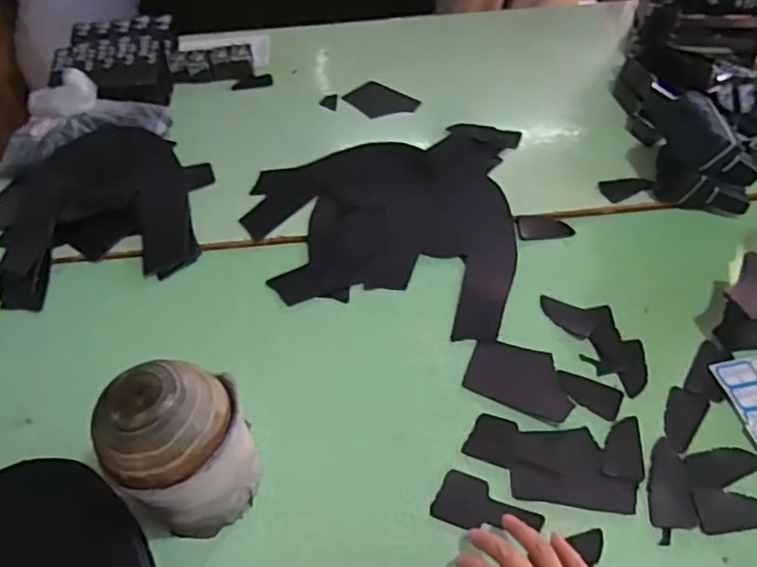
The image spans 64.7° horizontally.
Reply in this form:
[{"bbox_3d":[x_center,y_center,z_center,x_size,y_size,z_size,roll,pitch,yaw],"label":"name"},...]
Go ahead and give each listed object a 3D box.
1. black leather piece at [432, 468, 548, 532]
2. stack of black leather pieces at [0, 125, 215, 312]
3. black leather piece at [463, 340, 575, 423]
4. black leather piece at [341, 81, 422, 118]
[{"bbox_3d":[0.096,0.199,0.526,0.091,0.004,0.048,15,51,23],"label":"black leather piece"},{"bbox_3d":[-0.356,-0.102,0.763,0.263,0.038,0.246,-14,51,-10],"label":"stack of black leather pieces"},{"bbox_3d":[0.144,0.095,0.608,0.104,0.004,0.073,16,51,17],"label":"black leather piece"},{"bbox_3d":[0.004,-0.281,0.925,0.109,0.004,0.075,35,60,28],"label":"black leather piece"}]

